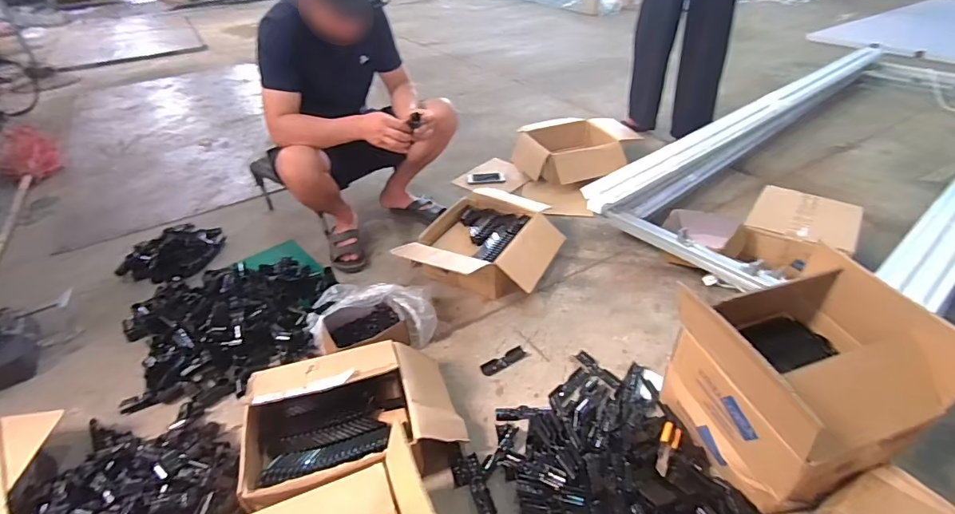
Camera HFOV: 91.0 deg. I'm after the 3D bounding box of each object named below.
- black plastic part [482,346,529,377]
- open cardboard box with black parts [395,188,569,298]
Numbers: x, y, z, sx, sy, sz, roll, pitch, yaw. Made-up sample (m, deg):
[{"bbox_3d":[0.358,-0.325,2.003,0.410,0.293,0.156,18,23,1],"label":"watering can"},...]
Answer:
[{"bbox_3d":[0.070,0.270,1.215,0.128,0.008,0.042,-22,42,-24],"label":"black plastic part"},{"bbox_3d":[0.034,-0.039,1.496,0.414,0.144,0.505,23,44,29],"label":"open cardboard box with black parts"}]

